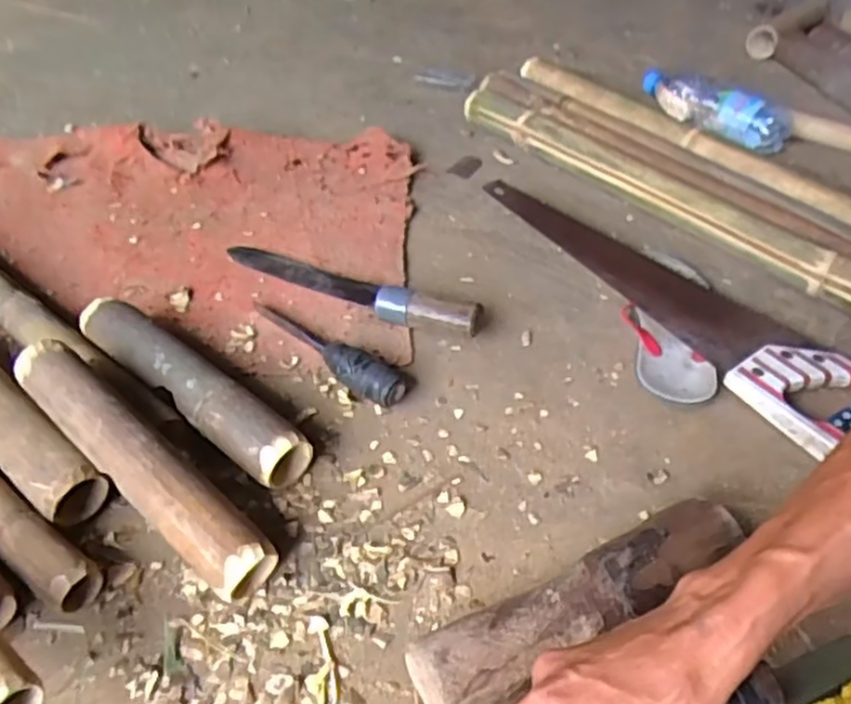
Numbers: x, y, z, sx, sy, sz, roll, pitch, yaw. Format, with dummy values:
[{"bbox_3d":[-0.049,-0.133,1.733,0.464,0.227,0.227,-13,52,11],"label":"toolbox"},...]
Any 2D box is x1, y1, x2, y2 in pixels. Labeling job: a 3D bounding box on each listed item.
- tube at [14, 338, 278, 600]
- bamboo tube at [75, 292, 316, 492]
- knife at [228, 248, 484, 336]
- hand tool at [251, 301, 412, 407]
[{"bbox_3d":[-0.230,0.087,0.574,0.274,0.041,0.049,39,54,17],"label":"tube"},{"bbox_3d":[-0.221,0.029,0.668,0.278,0.055,0.055,30,51,26],"label":"bamboo tube"},{"bbox_3d":[-0.087,-0.081,0.798,0.330,0.050,0.048,21,47,19],"label":"knife"},{"bbox_3d":[-0.098,-0.007,0.734,0.039,0.034,0.206,-32,53,-30],"label":"hand tool"}]

